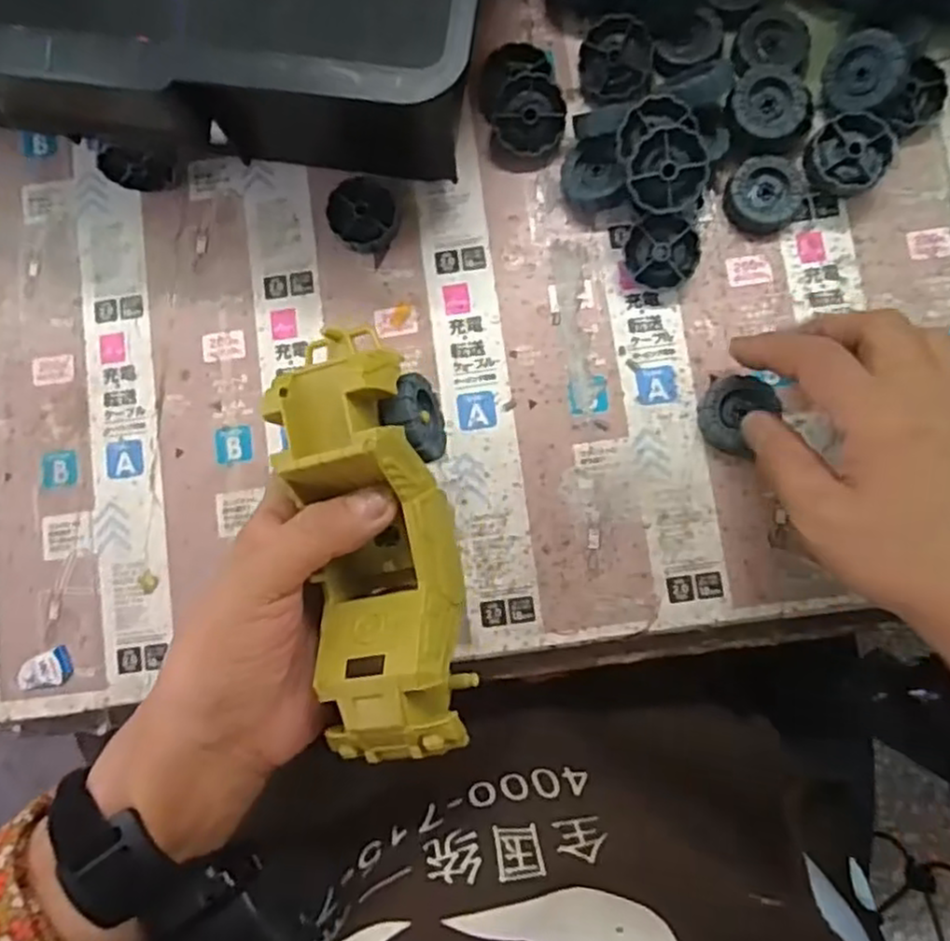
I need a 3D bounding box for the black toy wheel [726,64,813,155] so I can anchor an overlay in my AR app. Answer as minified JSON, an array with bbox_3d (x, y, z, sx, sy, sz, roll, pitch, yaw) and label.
[{"bbox_3d":[0.152,-0.188,0.369,0.041,0.019,0.044,-1,84,6],"label":"black toy wheel"}]

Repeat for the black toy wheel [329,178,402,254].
[{"bbox_3d":[-0.059,-0.138,0.387,0.037,0.013,0.036,-1,84,6],"label":"black toy wheel"}]

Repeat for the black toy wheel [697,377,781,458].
[{"bbox_3d":[0.133,-0.029,0.362,0.036,0.015,0.037,-1,84,6],"label":"black toy wheel"}]

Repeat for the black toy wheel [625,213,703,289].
[{"bbox_3d":[0.097,-0.113,0.372,0.037,0.015,0.034,-1,107,7],"label":"black toy wheel"}]

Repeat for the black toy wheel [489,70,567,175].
[{"bbox_3d":[0.028,-0.187,0.385,0.044,0.012,0.044,0,118,-1],"label":"black toy wheel"}]

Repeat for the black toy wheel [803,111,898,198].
[{"bbox_3d":[0.191,-0.160,0.370,0.040,0.022,0.039,0,84,4],"label":"black toy wheel"}]

